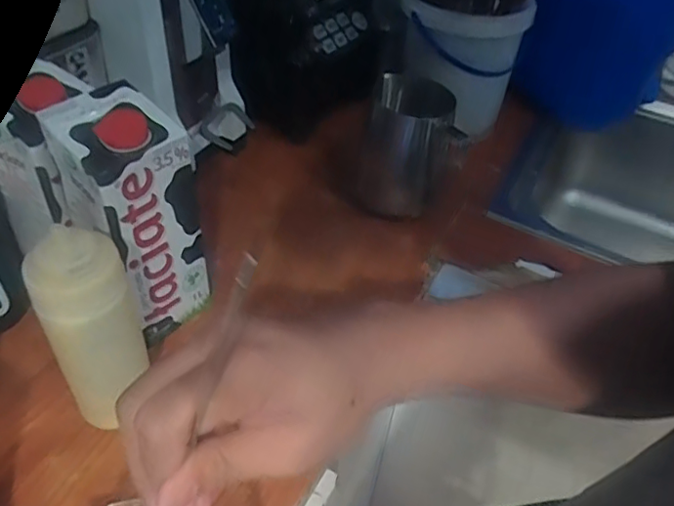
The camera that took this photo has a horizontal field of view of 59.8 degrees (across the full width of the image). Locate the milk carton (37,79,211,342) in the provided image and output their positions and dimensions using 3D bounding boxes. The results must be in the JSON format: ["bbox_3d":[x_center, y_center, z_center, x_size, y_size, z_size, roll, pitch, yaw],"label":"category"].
[{"bbox_3d":[-0.162,-0.028,0.473,0.082,0.187,0.079,32,50,25],"label":"milk carton"}]

